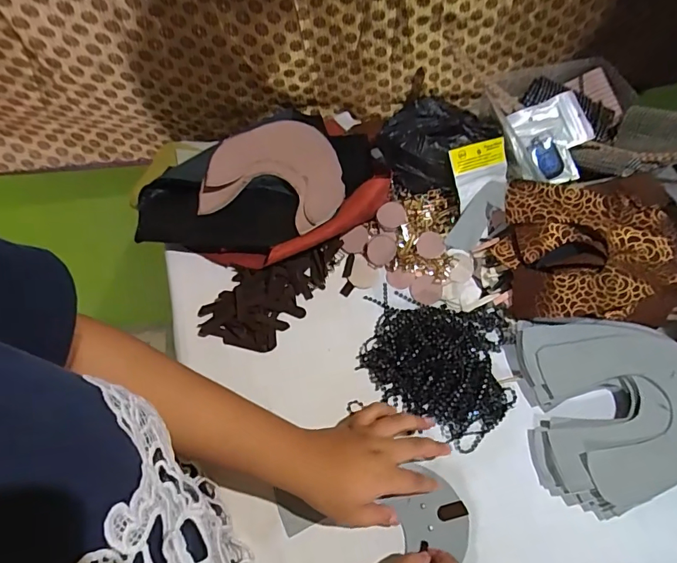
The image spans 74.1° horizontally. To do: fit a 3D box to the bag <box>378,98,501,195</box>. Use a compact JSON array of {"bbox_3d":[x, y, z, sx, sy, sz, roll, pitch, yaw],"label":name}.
[{"bbox_3d":[0.124,-0.171,0.563,0.138,0.063,0.101,-1,63,-3],"label":"bag"}]

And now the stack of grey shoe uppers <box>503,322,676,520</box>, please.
[{"bbox_3d":[0.286,0.126,0.449,0.185,0.046,0.176,-3,63,-4],"label":"stack of grey shoe uppers"}]

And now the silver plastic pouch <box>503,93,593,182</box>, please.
[{"bbox_3d":[0.272,-0.178,0.573,0.104,0.020,0.107,-17,85,-5],"label":"silver plastic pouch"}]

